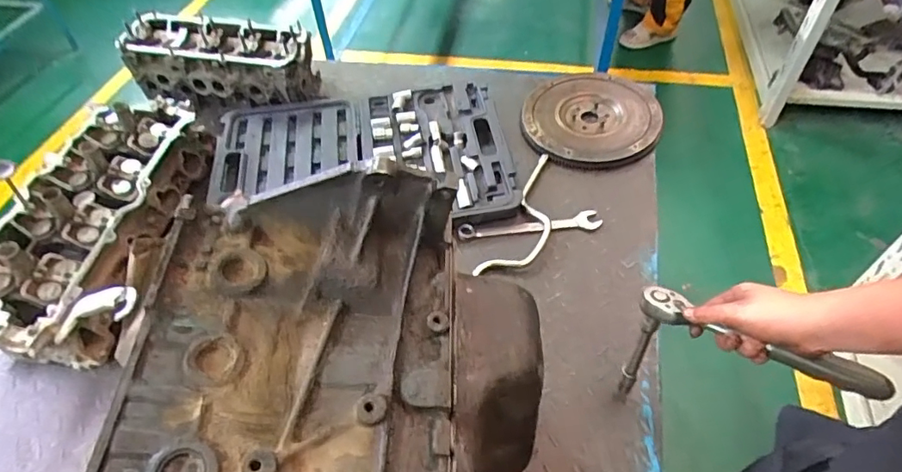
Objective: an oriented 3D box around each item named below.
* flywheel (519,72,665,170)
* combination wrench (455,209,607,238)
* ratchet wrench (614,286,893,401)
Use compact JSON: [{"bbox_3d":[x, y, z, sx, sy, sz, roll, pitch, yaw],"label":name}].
[{"bbox_3d":[0.286,-0.240,1.052,0.263,0.035,0.270,12,54,15],"label":"flywheel"},{"bbox_3d":[0.139,-0.019,0.898,0.250,0.017,0.033,-8,51,-2],"label":"combination wrench"},{"bbox_3d":[0.332,0.164,0.600,0.256,0.189,0.069,11,52,30],"label":"ratchet wrench"}]

